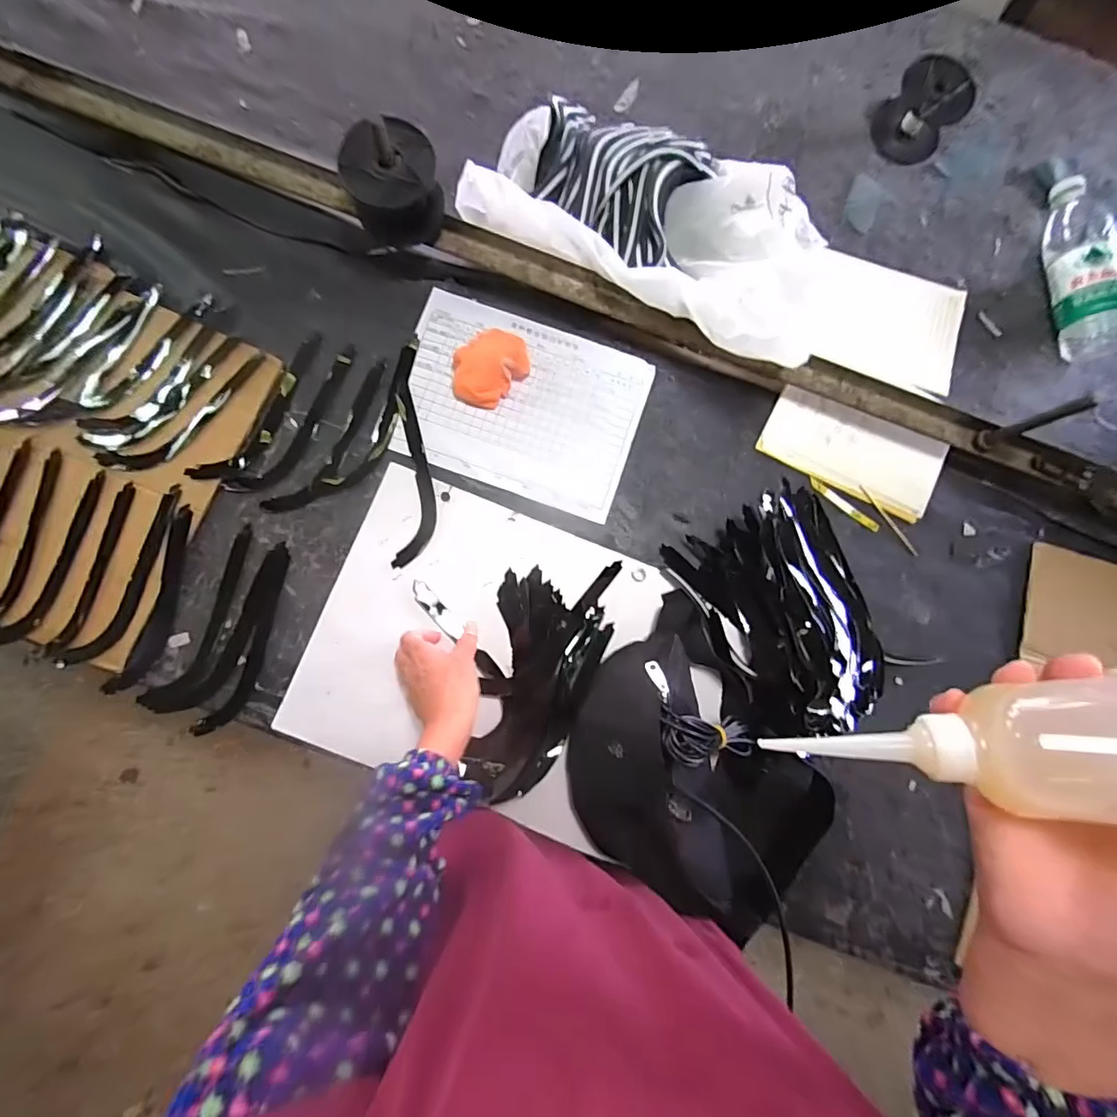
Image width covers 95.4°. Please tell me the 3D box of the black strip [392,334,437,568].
[{"bbox_3d":[-0.166,-0.128,0.587,0.046,0.007,0.272,-1,82,-4],"label":"black strip"}]

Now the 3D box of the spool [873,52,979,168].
[{"bbox_3d":[0.475,-0.589,0.660,0.096,0.059,0.116,39,82,2],"label":"spool"}]

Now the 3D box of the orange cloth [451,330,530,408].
[{"bbox_3d":[-0.081,-0.224,0.585,0.070,0.054,0.096,41,83,2],"label":"orange cloth"}]

